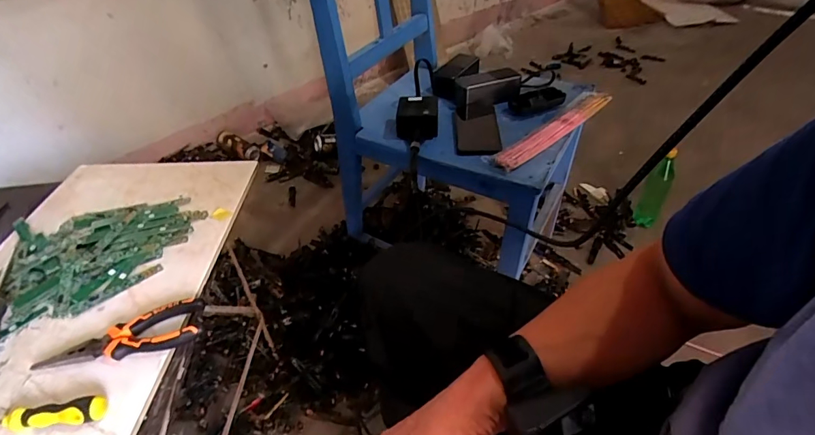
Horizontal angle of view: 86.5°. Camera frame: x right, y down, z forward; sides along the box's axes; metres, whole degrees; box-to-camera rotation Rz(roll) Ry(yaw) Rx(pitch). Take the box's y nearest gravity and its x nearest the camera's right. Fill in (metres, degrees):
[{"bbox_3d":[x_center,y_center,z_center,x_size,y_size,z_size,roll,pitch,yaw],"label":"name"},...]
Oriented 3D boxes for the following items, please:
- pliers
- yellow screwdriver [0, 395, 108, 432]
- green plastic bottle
[{"bbox_3d":[-0.293,0.125,0.446,0.152,0.018,0.050,-16,42,-14],"label":"pliers"},{"bbox_3d":[-0.345,0.174,0.382,0.150,0.022,0.024,-3,41,1],"label":"yellow screwdriver"},{"bbox_3d":[0.592,-0.063,1.031,0.053,0.225,0.074,28,46,29],"label":"green plastic bottle"}]

